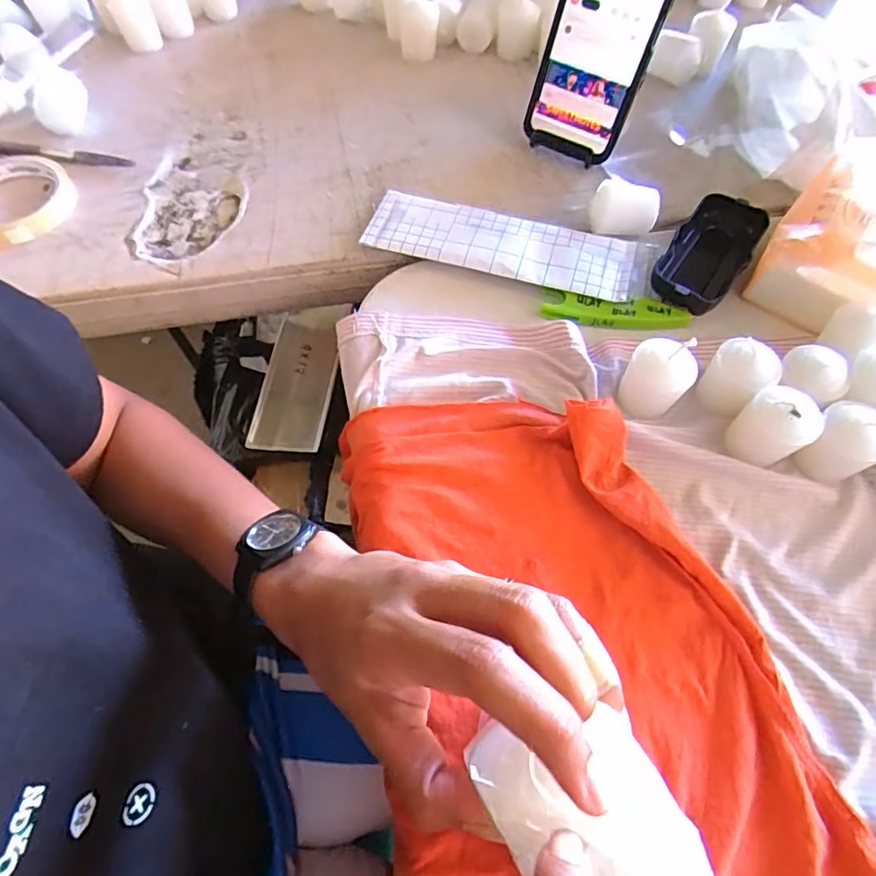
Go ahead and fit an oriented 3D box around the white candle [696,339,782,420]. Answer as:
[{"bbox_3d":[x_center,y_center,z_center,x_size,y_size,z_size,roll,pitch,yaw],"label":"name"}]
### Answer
[{"bbox_3d":[0.190,-0.039,0.337,0.036,0.040,0.031,41,69,19],"label":"white candle"}]

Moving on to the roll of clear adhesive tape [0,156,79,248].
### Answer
[{"bbox_3d":[-0.337,-0.189,0.421,0.091,0.015,0.097,0,62,0],"label":"roll of clear adhesive tape"}]

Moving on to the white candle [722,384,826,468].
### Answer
[{"bbox_3d":[0.202,-0.007,0.318,0.037,0.047,0.035,0,62,0],"label":"white candle"}]

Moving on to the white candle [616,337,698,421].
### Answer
[{"bbox_3d":[0.136,-0.037,0.329,0.037,0.046,0.031,24,64,12],"label":"white candle"}]

